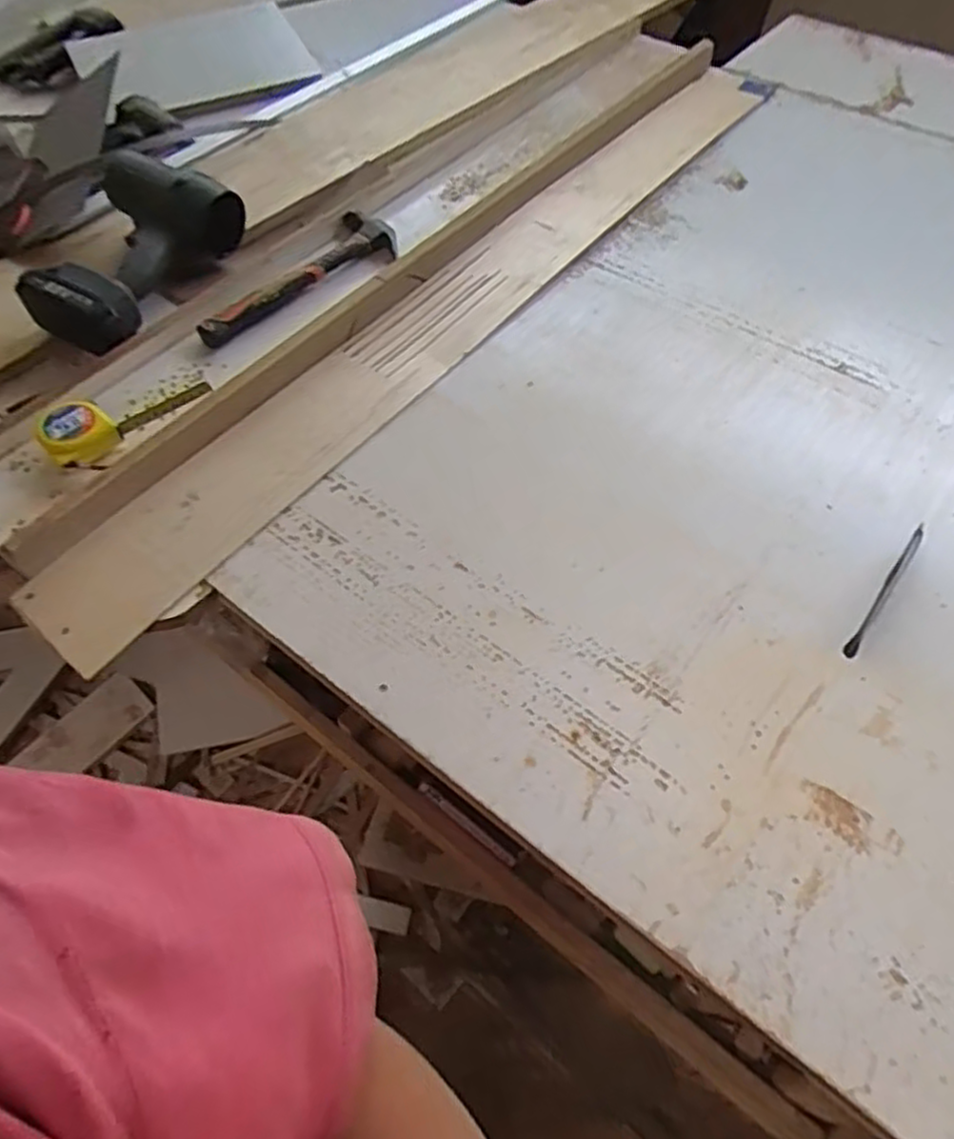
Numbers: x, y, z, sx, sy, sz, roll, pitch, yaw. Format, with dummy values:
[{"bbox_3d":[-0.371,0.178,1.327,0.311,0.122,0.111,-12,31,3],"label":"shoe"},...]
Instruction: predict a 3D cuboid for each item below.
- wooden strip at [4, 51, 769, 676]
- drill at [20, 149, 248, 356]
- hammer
[{"bbox_3d":[0.005,-0.352,0.896,0.124,0.017,1.228,33,64,20],"label":"wooden strip"},{"bbox_3d":[-0.407,-0.370,0.857,0.145,0.096,0.264,20,61,14],"label":"drill"},{"bbox_3d":[-0.201,-0.339,0.876,0.091,0.038,0.282,30,63,19],"label":"hammer"}]

